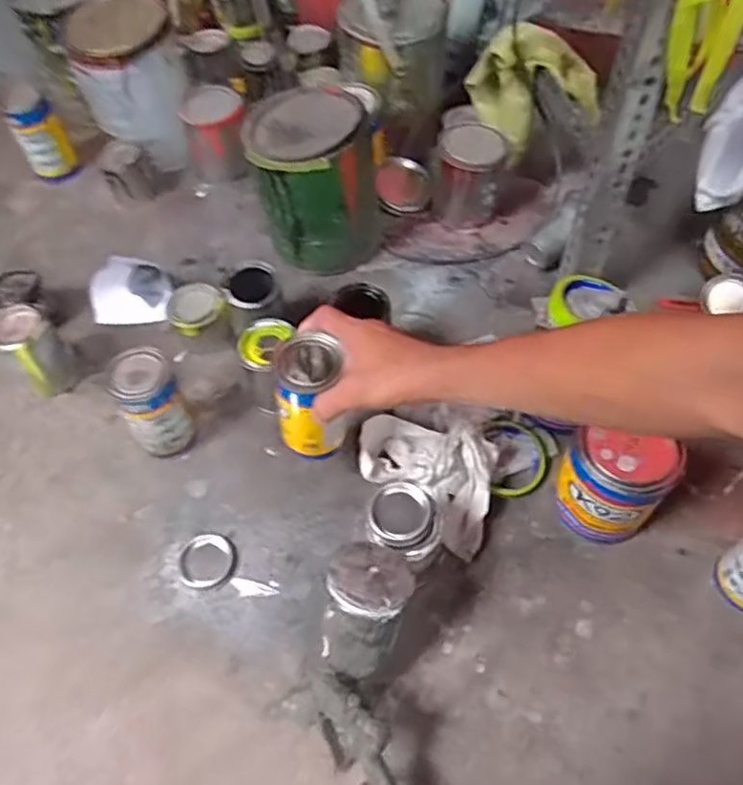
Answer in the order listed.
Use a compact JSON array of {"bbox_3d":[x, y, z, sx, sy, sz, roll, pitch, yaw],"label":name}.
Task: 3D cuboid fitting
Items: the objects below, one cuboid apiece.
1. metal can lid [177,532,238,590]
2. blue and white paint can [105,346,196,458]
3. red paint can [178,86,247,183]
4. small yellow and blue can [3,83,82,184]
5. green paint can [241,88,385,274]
[{"bbox_3d":[-0.181,0.186,0.718,0.064,0.004,0.063,-2,57,3],"label":"metal can lid"},{"bbox_3d":[-0.248,0.017,0.751,0.067,0.134,0.066,-2,57,3],"label":"blue and white paint can"},{"bbox_3d":[-0.243,-0.408,1.033,0.093,0.105,0.095,-2,57,3],"label":"red paint can"},{"bbox_3d":[-0.542,-0.422,1.062,0.075,0.131,0.071,-2,57,3],"label":"small yellow and blue can"},{"bbox_3d":[-0.073,-0.284,0.896,0.162,0.188,0.152,-2,57,3],"label":"green paint can"}]

